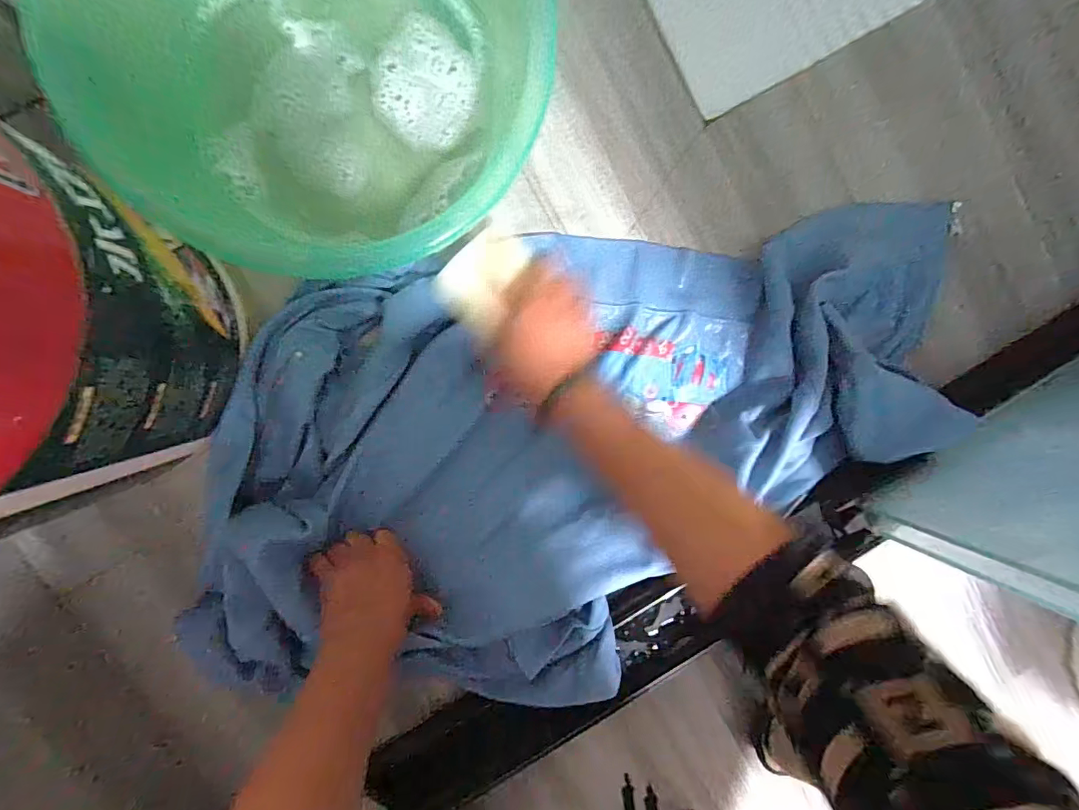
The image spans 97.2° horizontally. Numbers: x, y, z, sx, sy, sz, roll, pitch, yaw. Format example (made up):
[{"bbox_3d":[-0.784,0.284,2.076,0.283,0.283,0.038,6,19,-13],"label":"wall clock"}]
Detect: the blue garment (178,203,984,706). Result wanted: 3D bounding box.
[{"bbox_3d":[0.064,0.047,0.460,0.712,0.080,0.409,-6,96,-6],"label":"blue garment"}]

